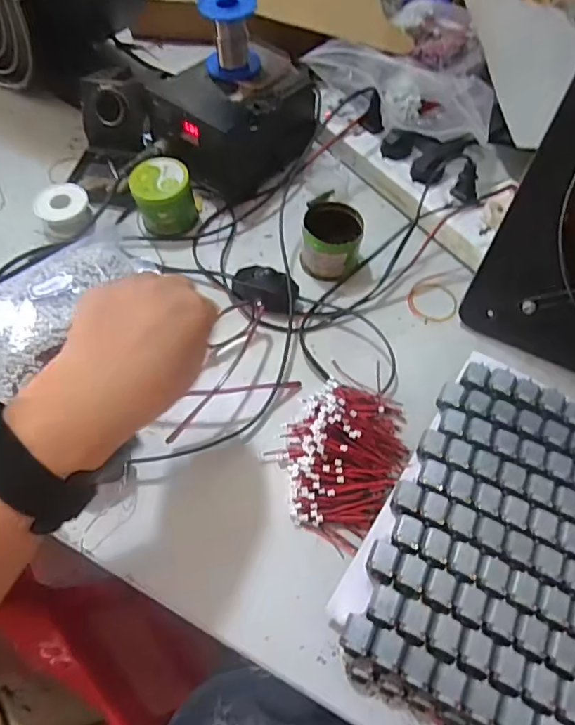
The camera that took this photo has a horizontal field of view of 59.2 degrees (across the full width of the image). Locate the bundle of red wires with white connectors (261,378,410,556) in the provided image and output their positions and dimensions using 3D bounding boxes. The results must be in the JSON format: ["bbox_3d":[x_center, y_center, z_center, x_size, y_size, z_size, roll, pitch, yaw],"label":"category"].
[{"bbox_3d":[0.043,0.069,0.395,0.090,0.034,0.119,30,67,16],"label":"bundle of red wires with white connectors"}]

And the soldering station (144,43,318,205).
[{"bbox_3d":[-0.051,-0.261,0.541,0.112,0.090,0.151,38,70,19],"label":"soldering station"}]

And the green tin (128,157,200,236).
[{"bbox_3d":[-0.124,-0.167,0.513,0.057,0.052,0.057,-11,63,-4],"label":"green tin"}]

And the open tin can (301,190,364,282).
[{"bbox_3d":[0.042,-0.116,0.486,0.055,0.052,0.060,11,63,7],"label":"open tin can"}]

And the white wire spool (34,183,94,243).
[{"bbox_3d":[-0.231,-0.157,0.523,0.055,0.027,0.059,0,63,1],"label":"white wire spool"}]

